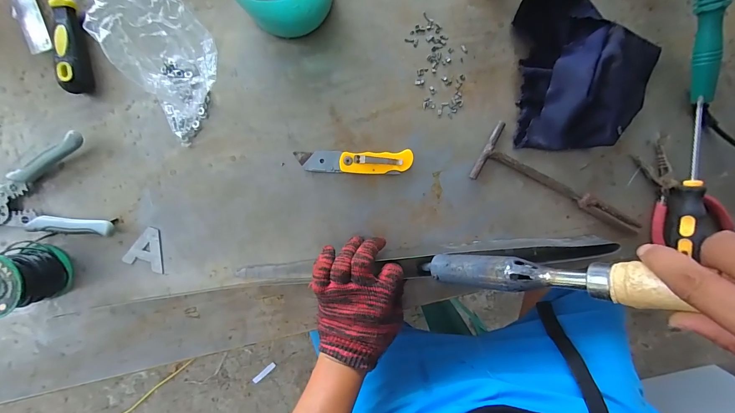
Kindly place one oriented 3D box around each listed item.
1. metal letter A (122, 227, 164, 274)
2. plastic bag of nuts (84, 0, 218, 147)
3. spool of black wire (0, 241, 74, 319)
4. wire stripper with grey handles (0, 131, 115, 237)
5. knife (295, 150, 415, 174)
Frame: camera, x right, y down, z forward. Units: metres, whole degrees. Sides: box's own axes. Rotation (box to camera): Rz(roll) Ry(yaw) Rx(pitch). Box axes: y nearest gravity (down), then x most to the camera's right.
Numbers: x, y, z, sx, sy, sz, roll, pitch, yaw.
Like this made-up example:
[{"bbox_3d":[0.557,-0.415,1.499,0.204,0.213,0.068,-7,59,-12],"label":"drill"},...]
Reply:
[{"bbox_3d":[-0.278,0.053,0.413,0.049,0.004,0.053,18,93,-2],"label":"metal letter A"},{"bbox_3d":[-0.193,-0.133,0.341,0.088,0.134,0.118,8,93,-1],"label":"plastic bag of nuts"},{"bbox_3d":[-0.410,0.082,0.381,0.065,0.073,0.074,0,93,-1],"label":"spool of black wire"},{"bbox_3d":[-0.419,-0.003,0.398,0.181,0.029,0.124,-16,93,0],"label":"wire stripper with grey handles"},{"bbox_3d":[-0.016,-0.055,0.406,0.142,0.016,0.029,0,93,-1],"label":"knife"}]

